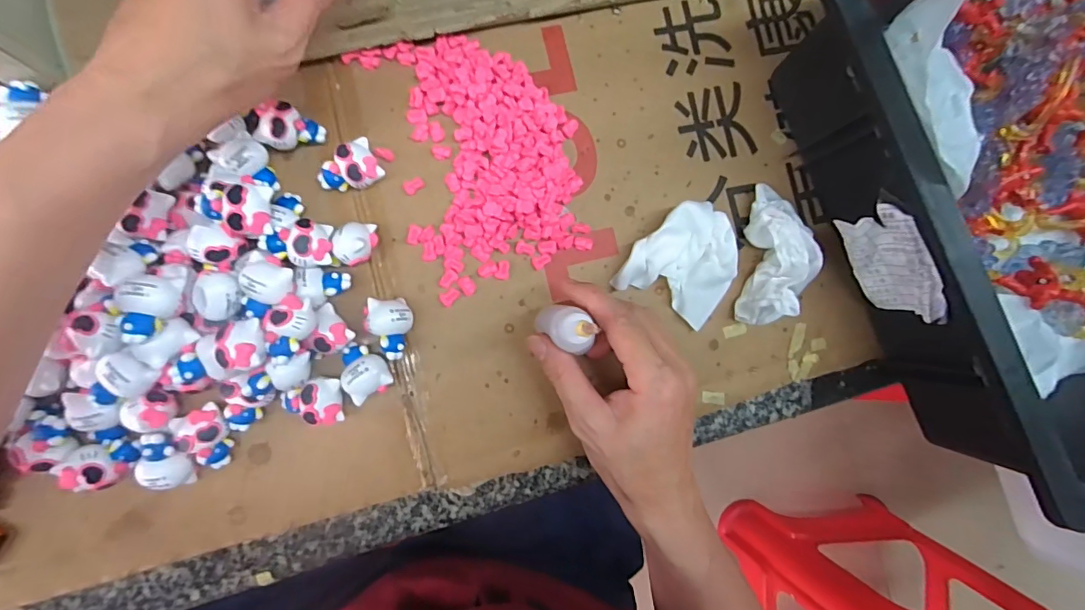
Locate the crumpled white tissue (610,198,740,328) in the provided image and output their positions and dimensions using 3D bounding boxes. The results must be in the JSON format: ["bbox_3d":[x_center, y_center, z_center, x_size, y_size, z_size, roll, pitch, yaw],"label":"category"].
[{"bbox_3d":[0.091,-0.028,0.307,0.068,0.027,0.067,28,86,-8],"label":"crumpled white tissue"}]

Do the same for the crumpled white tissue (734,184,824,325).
[{"bbox_3d":[0.150,-0.031,0.306,0.033,0.036,0.085,9,89,-9],"label":"crumpled white tissue"}]

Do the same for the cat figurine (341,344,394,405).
[{"bbox_3d":[-0.102,0.037,0.276,0.025,0.022,0.032,-34,95,-7],"label":"cat figurine"}]

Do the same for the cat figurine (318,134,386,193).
[{"bbox_3d":[-0.113,-0.079,0.281,0.035,0.017,0.024,-29,95,-7],"label":"cat figurine"}]

